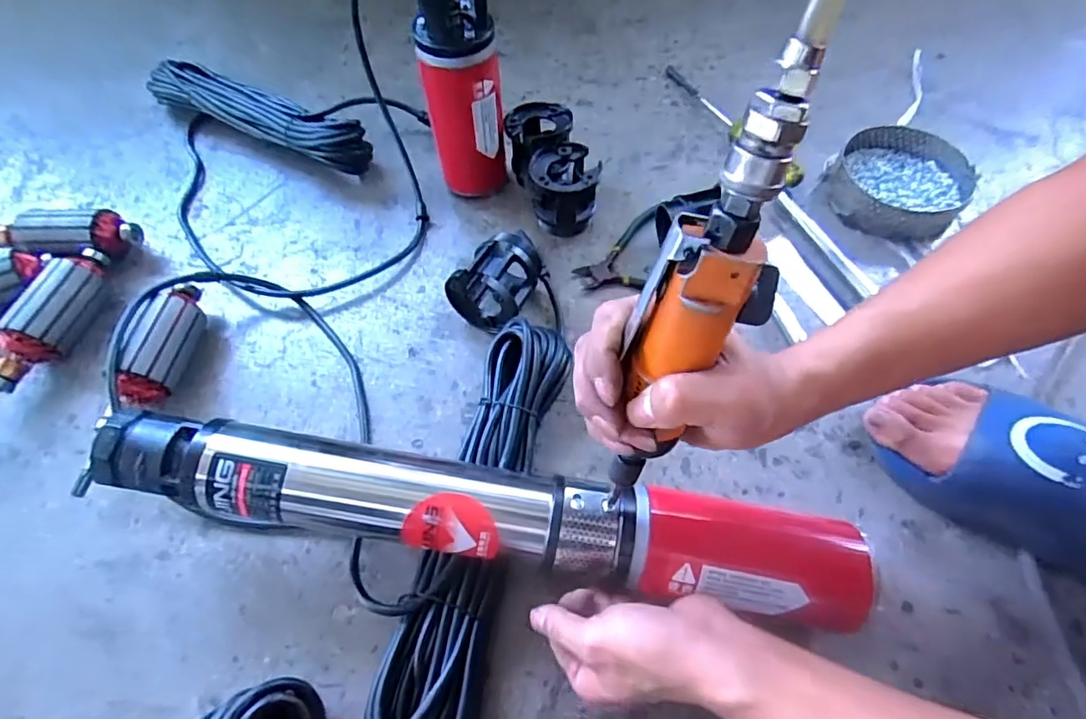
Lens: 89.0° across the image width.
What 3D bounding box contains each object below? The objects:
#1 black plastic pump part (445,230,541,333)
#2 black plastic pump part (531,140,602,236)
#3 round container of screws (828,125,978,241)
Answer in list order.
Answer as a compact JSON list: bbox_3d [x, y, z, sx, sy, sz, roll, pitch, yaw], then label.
[{"bbox_3d":[-0.045,-0.079,0.540,0.073,0.067,0.085,18,62,12],"label":"black plastic pump part"},{"bbox_3d":[0.023,-0.181,0.592,0.068,0.071,0.071,-2,60,0],"label":"black plastic pump part"},{"bbox_3d":[0.395,-0.196,0.620,0.138,0.039,0.149,39,68,21],"label":"round container of screws"}]

